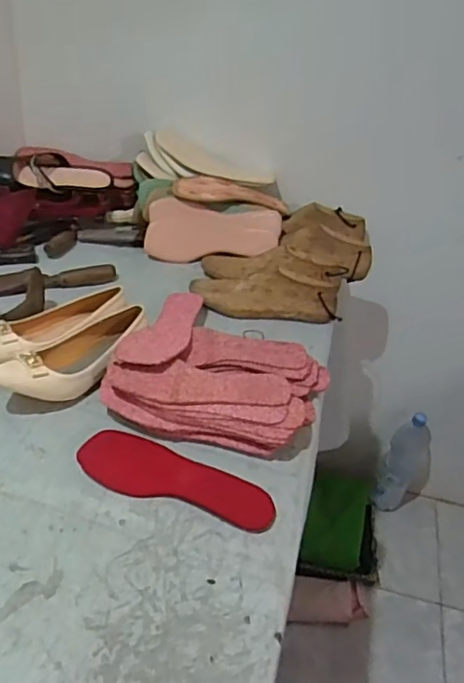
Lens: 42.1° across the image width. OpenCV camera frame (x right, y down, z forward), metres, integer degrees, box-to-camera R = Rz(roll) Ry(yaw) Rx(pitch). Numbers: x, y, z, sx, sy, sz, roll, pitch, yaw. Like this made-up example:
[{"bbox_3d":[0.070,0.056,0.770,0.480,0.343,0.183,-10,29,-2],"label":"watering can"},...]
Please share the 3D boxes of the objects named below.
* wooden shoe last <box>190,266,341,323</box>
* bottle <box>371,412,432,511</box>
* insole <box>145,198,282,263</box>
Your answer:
[{"bbox_3d":[0.056,-0.083,1.006,0.245,0.075,0.076,6,41,-2],"label":"wooden shoe last"},{"bbox_3d":[0.466,0.323,1.593,0.123,0.321,0.113,27,45,20],"label":"bottle"},{"bbox_3d":[-0.034,-0.196,1.108,0.239,0.013,0.110,6,84,-5],"label":"insole"}]

